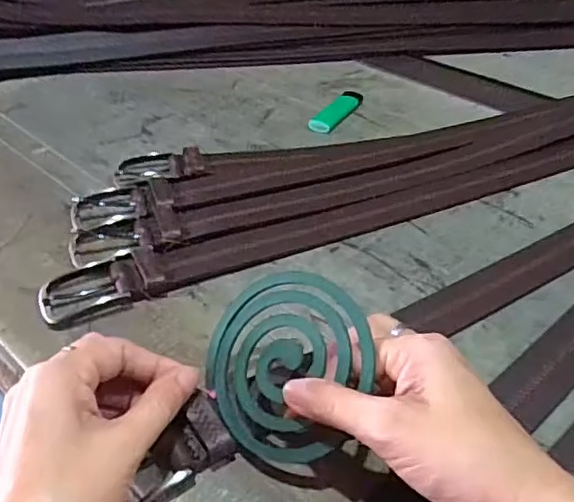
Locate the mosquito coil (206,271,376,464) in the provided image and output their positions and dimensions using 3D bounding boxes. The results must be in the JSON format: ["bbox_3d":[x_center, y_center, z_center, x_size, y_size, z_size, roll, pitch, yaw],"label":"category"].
[{"bbox_3d":[-0.002,0.056,0.309,0.091,0.006,0.090,-10,68,26],"label":"mosquito coil"}]

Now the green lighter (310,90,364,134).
[{"bbox_3d":[0.050,-0.140,0.606,0.024,0.011,0.089,21,44,23],"label":"green lighter"}]

